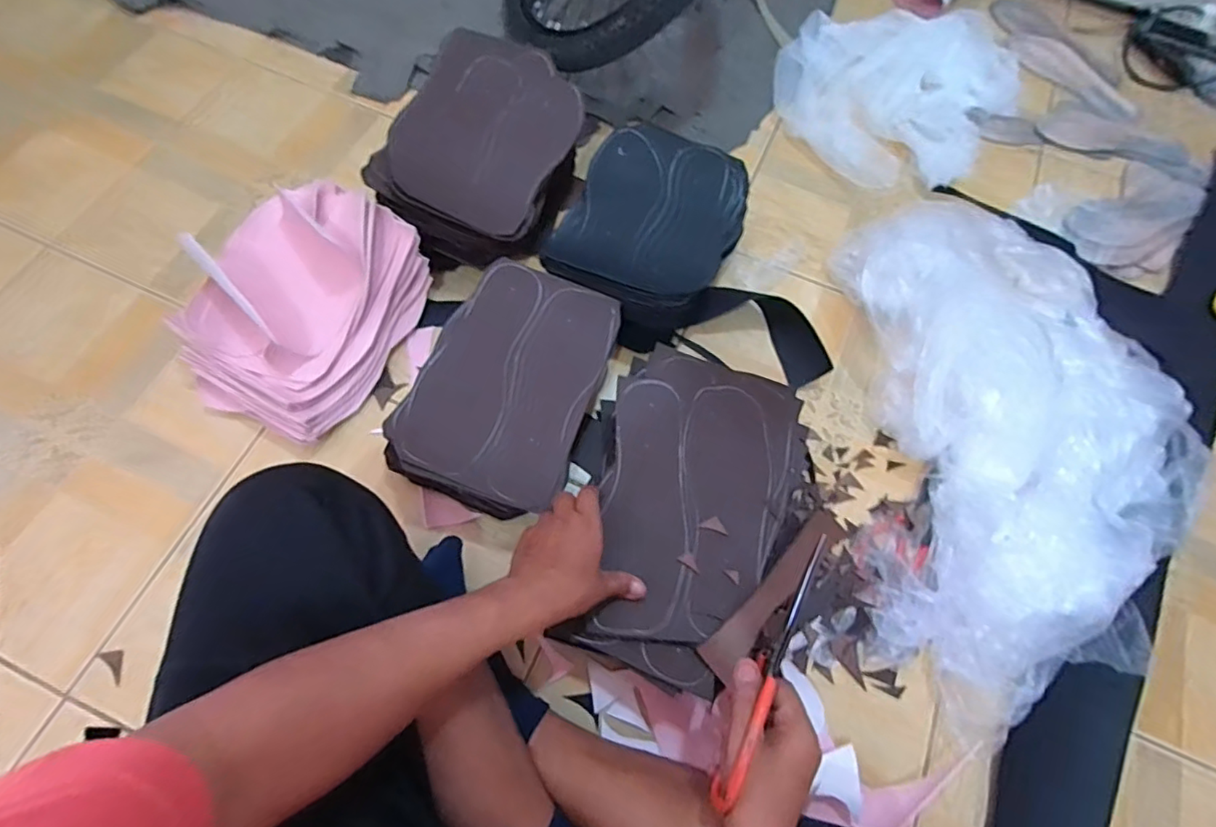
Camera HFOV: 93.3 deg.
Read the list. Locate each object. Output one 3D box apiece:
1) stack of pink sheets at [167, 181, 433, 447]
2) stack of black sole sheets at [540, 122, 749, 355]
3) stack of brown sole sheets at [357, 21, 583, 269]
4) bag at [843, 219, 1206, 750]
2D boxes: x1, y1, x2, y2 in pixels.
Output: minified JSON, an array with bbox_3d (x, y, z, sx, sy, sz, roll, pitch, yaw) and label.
[{"bbox_3d":[-0.361,-0.135,0.673,0.221,0.116,0.285,23,69,6],"label":"stack of pink sheets"},{"bbox_3d":[0.050,-0.230,0.749,0.210,0.082,0.281,29,69,8],"label":"stack of black sole sheets"},{"bbox_3d":[-0.164,-0.328,0.754,0.208,0.113,0.298,22,69,6],"label":"stack of brown sole sheets"},{"bbox_3d":[0.480,0.014,0.655,0.368,0.112,0.631,5,68,-1],"label":"bag"}]

